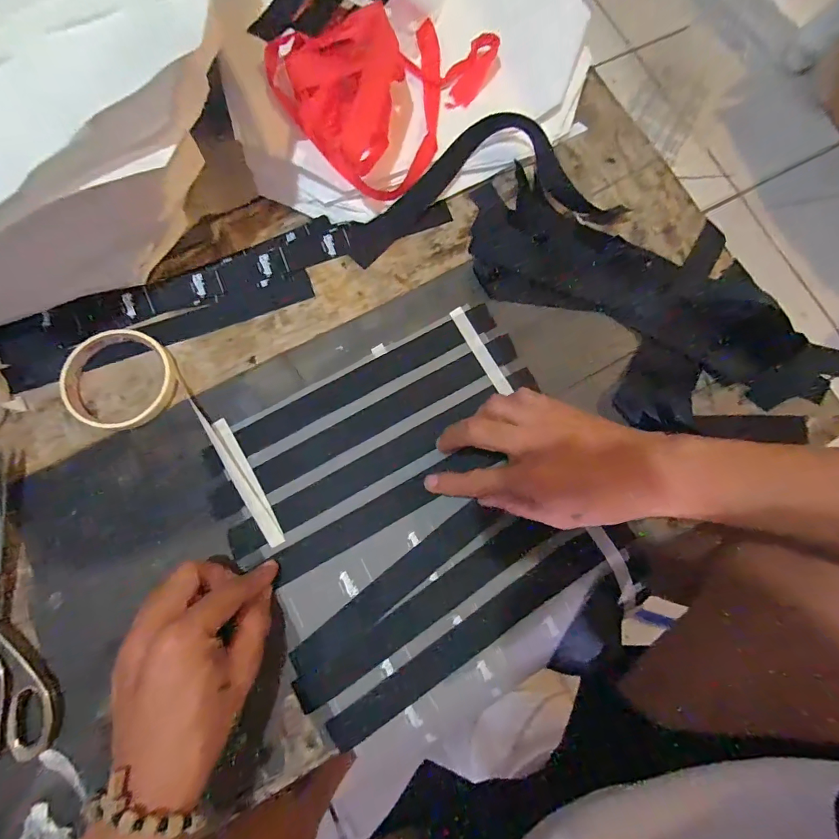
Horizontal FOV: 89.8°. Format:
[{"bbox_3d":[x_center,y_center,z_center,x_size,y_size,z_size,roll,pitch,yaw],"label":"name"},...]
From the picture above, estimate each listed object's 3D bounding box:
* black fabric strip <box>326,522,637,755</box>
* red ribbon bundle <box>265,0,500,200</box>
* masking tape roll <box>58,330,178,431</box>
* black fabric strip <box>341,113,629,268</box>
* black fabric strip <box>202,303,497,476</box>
[{"bbox_3d":[0.053,0.161,0.327,0.273,0.004,0.026,-32,80,-9],"label":"black fabric strip"},{"bbox_3d":[-0.042,-0.322,0.384,0.163,0.063,0.184,33,78,6],"label":"red ribbon bundle"},{"bbox_3d":[-0.255,-0.034,0.357,0.088,0.015,0.085,0,77,-2],"label":"masking tape roll"},{"bbox_3d":[0.055,-0.223,0.400,0.262,0.024,0.107,-10,95,1],"label":"black fabric strip"},{"bbox_3d":[-0.057,-0.030,0.378,0.278,0.011,0.026,-28,79,-8],"label":"black fabric strip"}]

